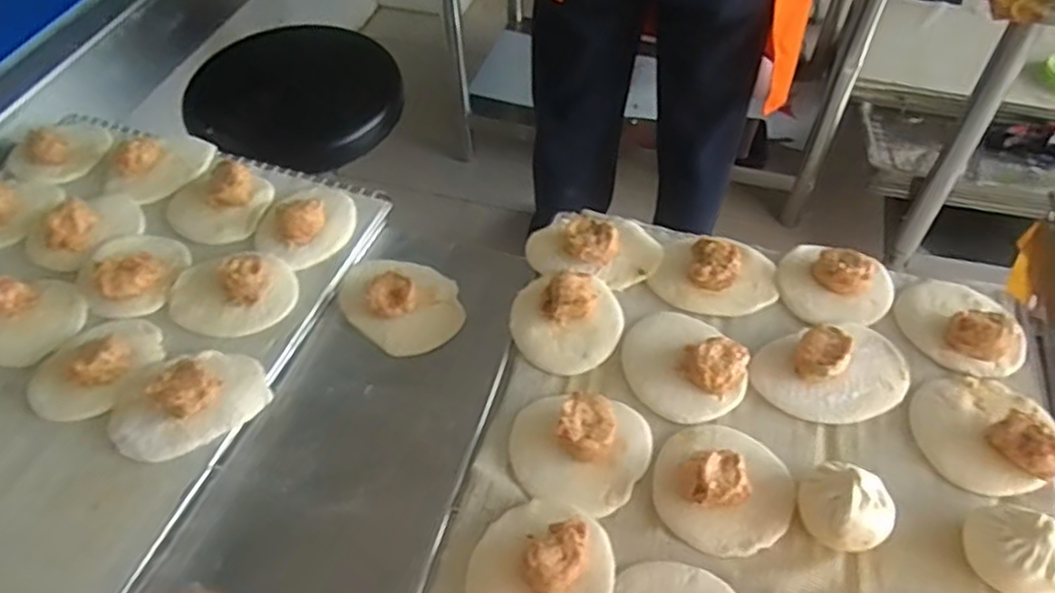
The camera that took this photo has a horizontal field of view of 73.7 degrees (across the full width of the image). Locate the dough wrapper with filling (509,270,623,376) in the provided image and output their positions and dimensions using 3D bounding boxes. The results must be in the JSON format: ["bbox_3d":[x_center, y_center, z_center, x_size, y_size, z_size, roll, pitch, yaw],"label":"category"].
[{"bbox_3d":[0.030,0.014,0.554,0.085,0.034,0.086,-1,53,1],"label":"dough wrapper with filling"}]

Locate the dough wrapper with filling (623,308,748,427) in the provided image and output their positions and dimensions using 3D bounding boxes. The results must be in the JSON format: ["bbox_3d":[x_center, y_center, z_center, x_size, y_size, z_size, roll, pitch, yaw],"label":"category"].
[{"bbox_3d":[0.115,0.043,0.529,0.079,0.031,0.098,-23,55,-15],"label":"dough wrapper with filling"}]

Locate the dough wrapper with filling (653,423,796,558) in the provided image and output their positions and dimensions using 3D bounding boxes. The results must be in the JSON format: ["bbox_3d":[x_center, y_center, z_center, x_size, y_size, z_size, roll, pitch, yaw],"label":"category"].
[{"bbox_3d":[0.130,0.121,0.463,0.089,0.035,0.085,-1,53,1],"label":"dough wrapper with filling"}]

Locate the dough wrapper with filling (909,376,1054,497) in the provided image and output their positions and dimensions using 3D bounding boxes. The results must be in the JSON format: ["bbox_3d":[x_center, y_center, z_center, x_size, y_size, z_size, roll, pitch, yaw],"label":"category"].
[{"bbox_3d":[0.319,0.087,0.488,0.085,0.029,0.089,-1,53,1],"label":"dough wrapper with filling"}]

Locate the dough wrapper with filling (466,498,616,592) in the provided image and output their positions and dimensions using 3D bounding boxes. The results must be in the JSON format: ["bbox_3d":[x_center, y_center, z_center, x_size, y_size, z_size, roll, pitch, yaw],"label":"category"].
[{"bbox_3d":[0.007,0.169,0.430,0.085,0.031,0.093,23,57,18],"label":"dough wrapper with filling"}]

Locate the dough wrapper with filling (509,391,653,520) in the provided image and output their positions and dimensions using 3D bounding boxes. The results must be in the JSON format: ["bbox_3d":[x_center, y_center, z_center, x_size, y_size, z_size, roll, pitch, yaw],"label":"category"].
[{"bbox_3d":[0.035,0.102,0.485,0.094,0.031,0.079,15,54,13],"label":"dough wrapper with filling"}]

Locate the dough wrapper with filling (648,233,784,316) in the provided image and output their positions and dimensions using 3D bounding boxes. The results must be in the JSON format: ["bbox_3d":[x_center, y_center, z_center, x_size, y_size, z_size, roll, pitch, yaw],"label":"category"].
[{"bbox_3d":[0.158,-0.022,0.582,0.095,0.025,0.073,20,56,16],"label":"dough wrapper with filling"}]

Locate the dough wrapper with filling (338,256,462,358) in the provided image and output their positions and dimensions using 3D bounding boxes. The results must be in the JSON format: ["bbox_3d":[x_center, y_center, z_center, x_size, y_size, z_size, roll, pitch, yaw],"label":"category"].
[{"bbox_3d":[-0.113,-0.003,0.609,0.113,0.025,0.083,29,59,22],"label":"dough wrapper with filling"}]

